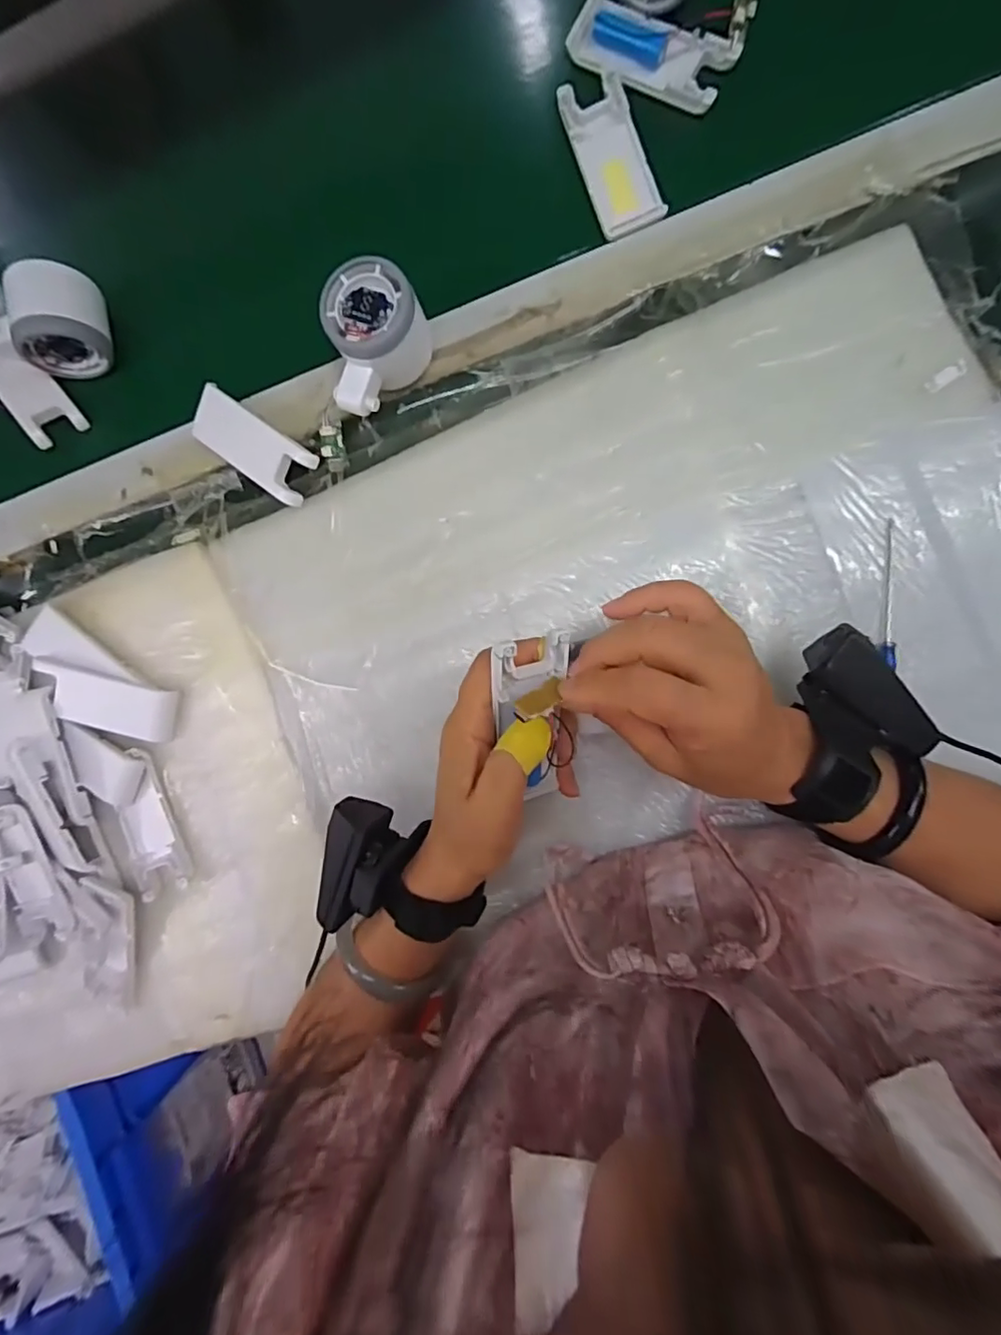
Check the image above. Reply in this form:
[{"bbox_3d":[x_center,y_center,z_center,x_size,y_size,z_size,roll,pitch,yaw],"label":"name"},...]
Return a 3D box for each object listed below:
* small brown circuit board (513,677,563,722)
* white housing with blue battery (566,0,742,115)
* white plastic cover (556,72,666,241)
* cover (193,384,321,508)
[{"bbox_3d":[0.020,0.017,0.274,0.029,0.004,0.013,-29,83,-18],"label":"small brown circuit board"},{"bbox_3d":[0.095,-0.395,0.361,0.105,0.013,0.041,27,92,9],"label":"white housing with blue battery"},{"bbox_3d":[0.073,-0.332,0.367,0.041,0.011,0.101,-18,85,8],"label":"white plastic cover"},{"bbox_3d":[-0.174,-0.155,0.397,0.098,0.021,0.040,37,94,9],"label":"cover"}]

